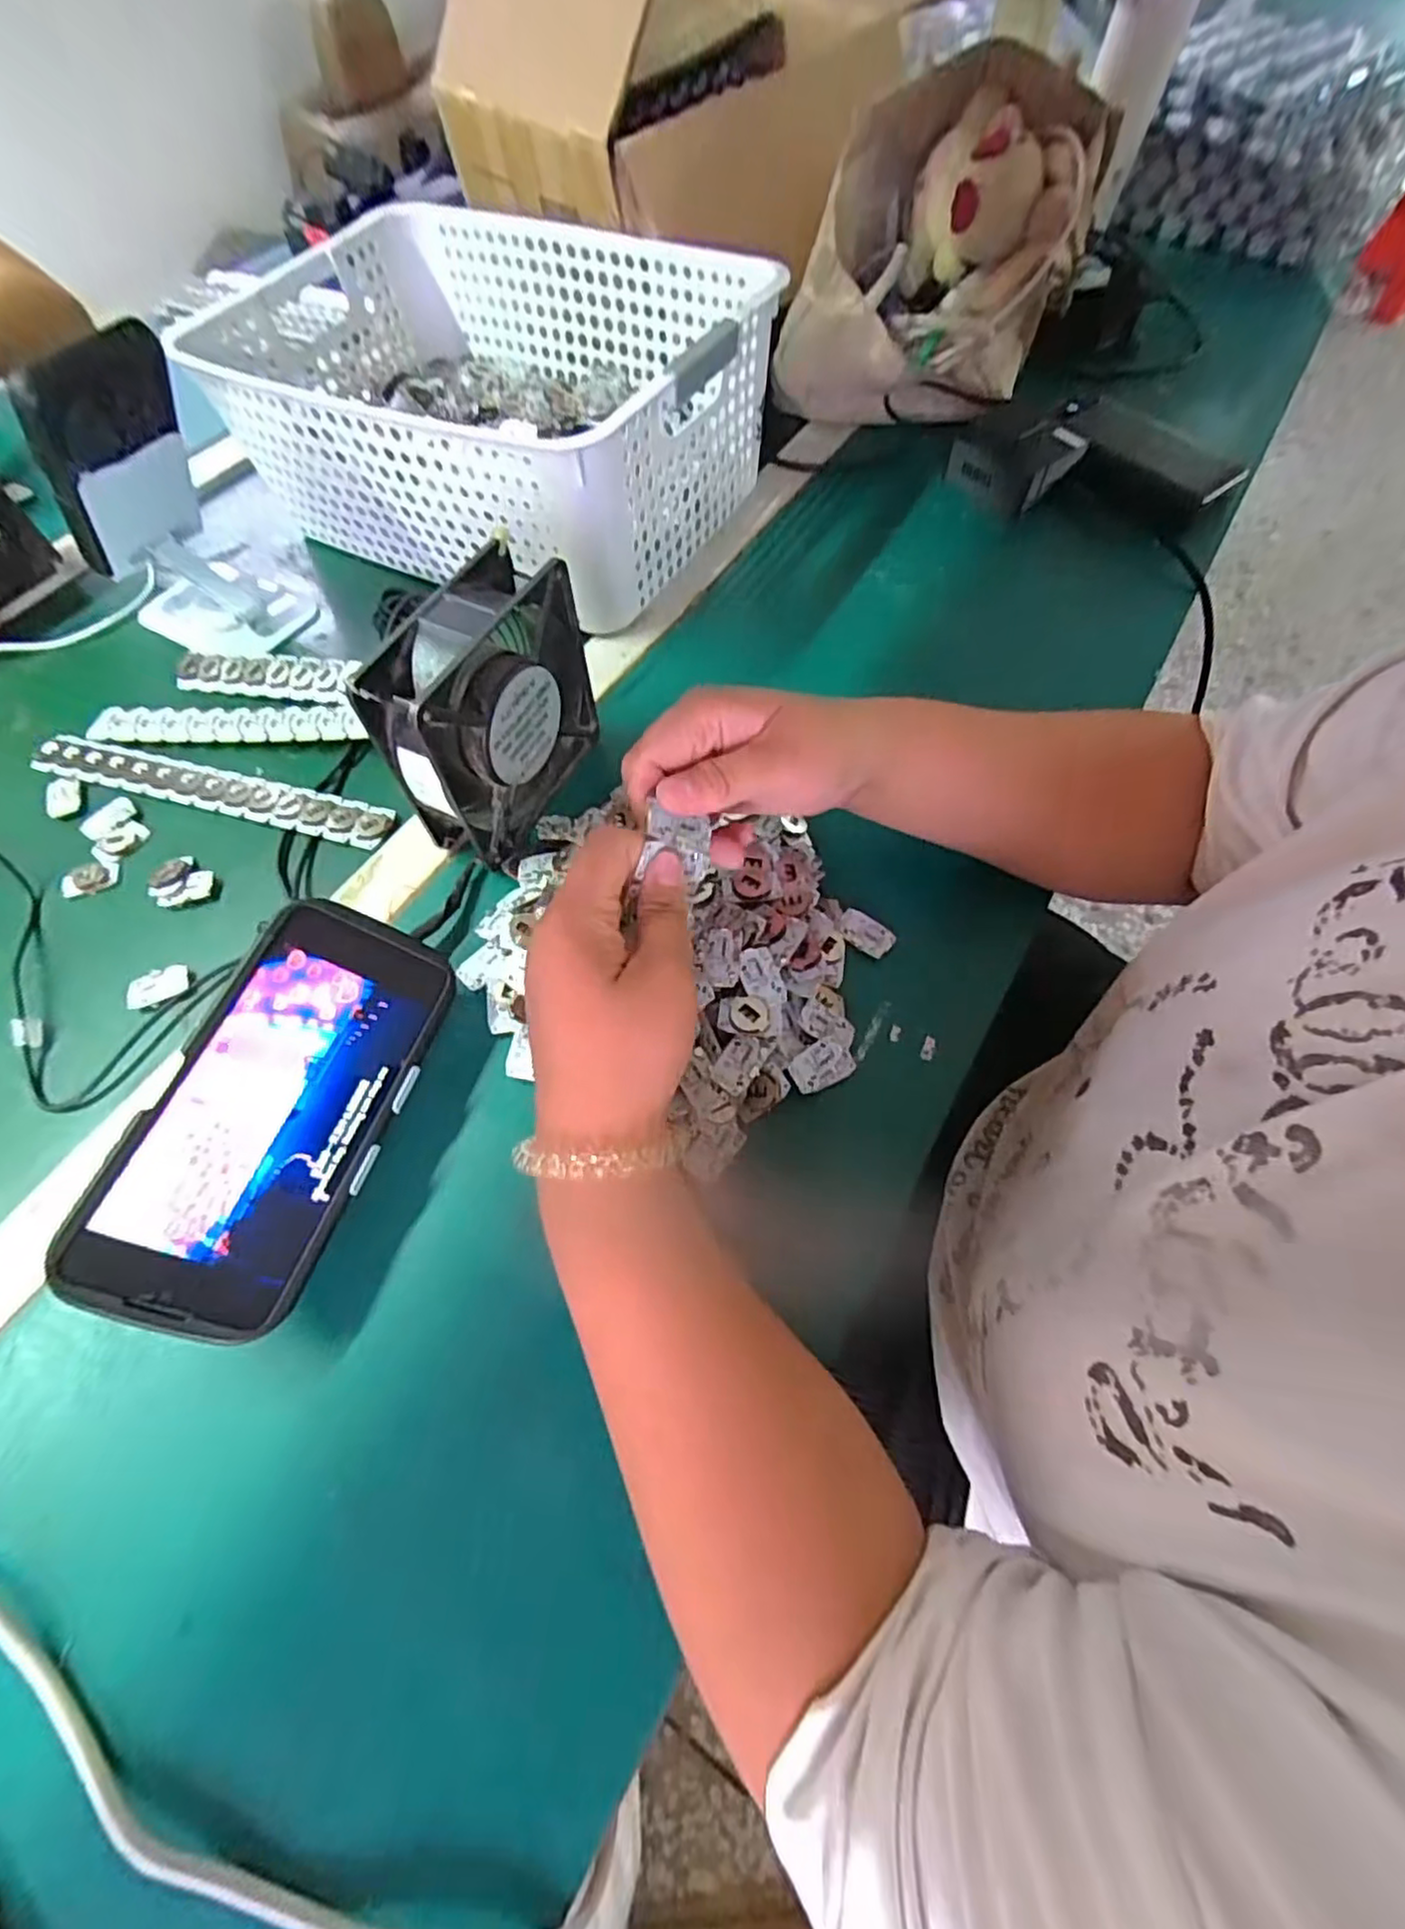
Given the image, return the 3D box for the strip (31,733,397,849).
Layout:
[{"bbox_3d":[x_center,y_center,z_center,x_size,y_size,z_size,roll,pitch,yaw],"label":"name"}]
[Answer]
[{"bbox_3d":[-0.311,-0.111,0.433,0.253,0.004,0.029,14,64,9],"label":"strip"}]

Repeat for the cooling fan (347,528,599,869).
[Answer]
[{"bbox_3d":[-0.109,-0.130,0.366,0.044,0.122,0.125,22,66,13],"label":"cooling fan"}]

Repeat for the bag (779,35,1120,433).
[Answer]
[{"bbox_3d":[0.160,-0.513,0.517,0.203,0.167,0.158,-5,63,0],"label":"bag"}]

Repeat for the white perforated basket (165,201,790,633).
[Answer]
[{"bbox_3d":[-0.144,-0.406,0.505,0.346,0.127,0.261,26,67,15],"label":"white perforated basket"}]

